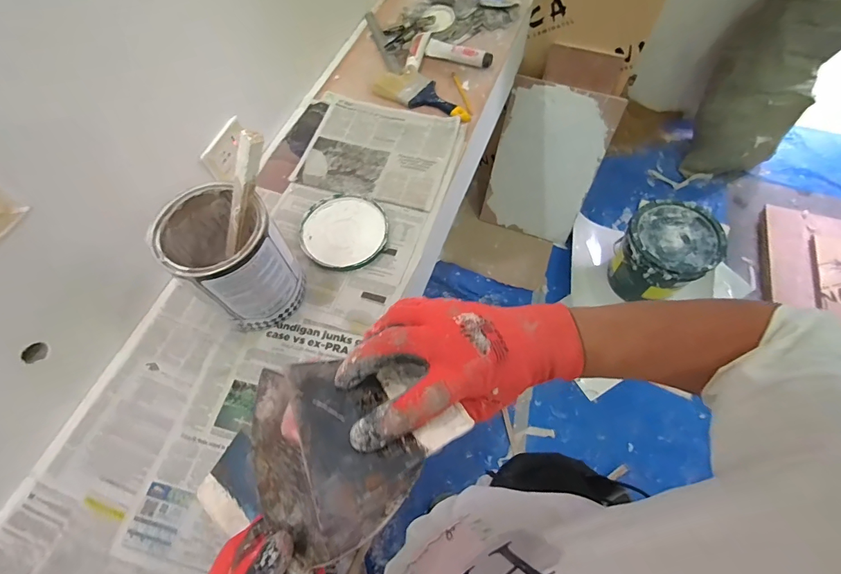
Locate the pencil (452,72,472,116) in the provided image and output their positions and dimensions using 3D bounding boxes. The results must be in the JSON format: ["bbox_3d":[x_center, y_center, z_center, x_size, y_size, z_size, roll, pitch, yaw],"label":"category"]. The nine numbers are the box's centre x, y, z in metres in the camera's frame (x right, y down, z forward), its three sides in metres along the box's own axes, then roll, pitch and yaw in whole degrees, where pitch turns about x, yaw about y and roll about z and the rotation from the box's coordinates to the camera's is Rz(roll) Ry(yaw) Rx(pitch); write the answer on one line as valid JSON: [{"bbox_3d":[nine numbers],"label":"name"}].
[{"bbox_3d":[0.102,-0.465,0.955,0.013,0.014,0.170,-13,63,-4],"label":"pencil"}]

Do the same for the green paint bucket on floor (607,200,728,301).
[{"bbox_3d":[0.890,-0.118,1.492,0.292,0.296,0.289,-1,63,2],"label":"green paint bucket on floor"}]

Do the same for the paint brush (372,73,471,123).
[{"bbox_3d":[0.015,-0.460,0.947,0.246,0.023,0.093,26,67,15],"label":"paint brush"}]

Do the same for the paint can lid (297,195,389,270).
[{"bbox_3d":[-0.150,-0.111,0.781,0.166,0.010,0.171,-1,63,2],"label":"paint can lid"}]

